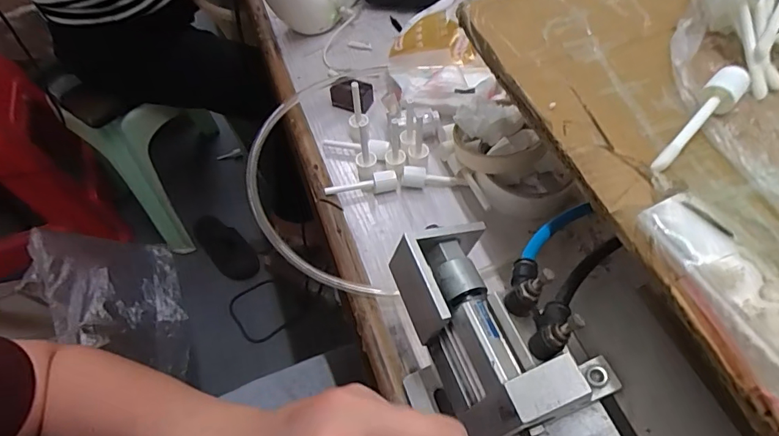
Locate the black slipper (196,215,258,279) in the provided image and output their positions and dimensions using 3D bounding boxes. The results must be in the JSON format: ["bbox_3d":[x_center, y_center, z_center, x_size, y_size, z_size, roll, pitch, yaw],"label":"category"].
[{"bbox_3d":[-0.431,0.068,1.212,0.090,0.049,0.238,-39,63,-20],"label":"black slipper"}]

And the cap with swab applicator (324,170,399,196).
[{"bbox_3d":[-0.025,-0.028,0.421,0.065,0.018,0.014,-11,56,-4],"label":"cap with swab applicator"}]

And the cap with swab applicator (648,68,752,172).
[{"bbox_3d":[0.167,-0.053,0.251,0.017,0.016,0.082,39,66,25],"label":"cap with swab applicator"}]

